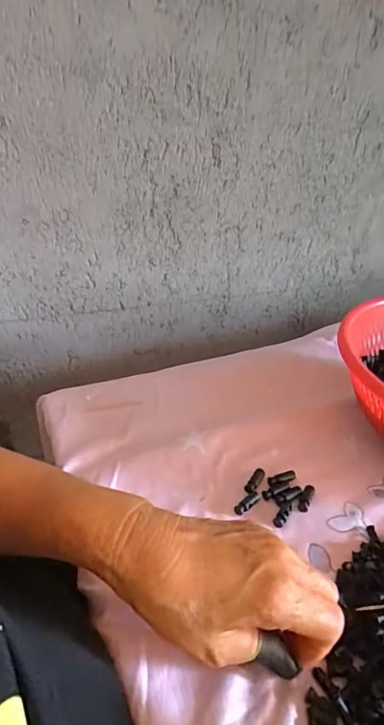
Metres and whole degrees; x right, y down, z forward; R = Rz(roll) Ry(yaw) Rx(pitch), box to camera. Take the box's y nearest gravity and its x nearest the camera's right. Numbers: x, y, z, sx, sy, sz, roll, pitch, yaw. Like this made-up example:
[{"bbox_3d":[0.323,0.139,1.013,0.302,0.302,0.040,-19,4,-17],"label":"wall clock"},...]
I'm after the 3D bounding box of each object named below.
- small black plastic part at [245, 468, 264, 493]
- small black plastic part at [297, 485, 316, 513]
[{"bbox_3d":[0.055,0.103,0.406,0.010,0.007,0.027,20,38,25],"label":"small black plastic part"},{"bbox_3d":[0.097,0.114,0.396,0.009,0.007,0.027,17,36,21],"label":"small black plastic part"}]

